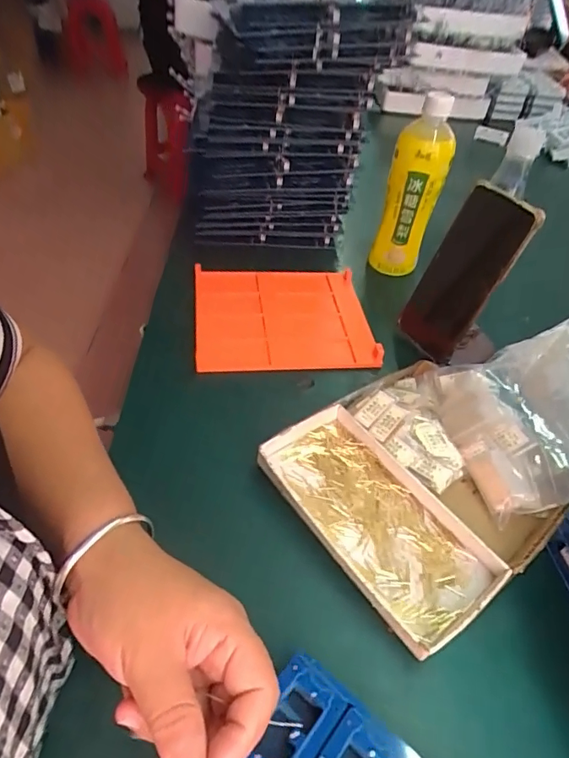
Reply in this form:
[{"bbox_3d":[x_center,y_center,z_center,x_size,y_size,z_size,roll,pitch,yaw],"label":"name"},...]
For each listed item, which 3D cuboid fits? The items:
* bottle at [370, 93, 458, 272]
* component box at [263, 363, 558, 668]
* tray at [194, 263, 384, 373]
[{"bbox_3d":[0.164,-0.247,0.607,0.066,0.198,0.079,14,47,5],"label":"bottle"},{"bbox_3d":[0.107,0.084,0.391,0.189,0.026,0.190,-25,54,-27],"label":"component box"},{"bbox_3d":[-0.004,-0.075,0.552,0.193,0.022,0.174,-2,46,-8],"label":"tray"}]

